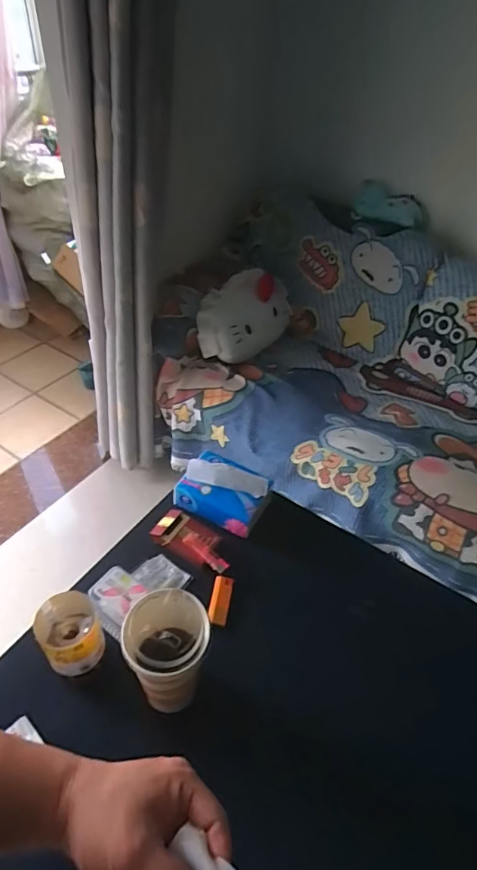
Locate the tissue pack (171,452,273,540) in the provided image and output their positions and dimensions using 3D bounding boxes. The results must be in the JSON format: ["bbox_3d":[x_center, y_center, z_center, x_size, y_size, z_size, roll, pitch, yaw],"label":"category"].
[{"bbox_3d":[-0.023,0.087,0.768,0.143,0.073,0.103,23,46,17],"label":"tissue pack"}]

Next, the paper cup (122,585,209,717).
[{"bbox_3d":[-0.078,0.251,0.521,0.087,0.169,0.073,-6,44,-12],"label":"paper cup"}]

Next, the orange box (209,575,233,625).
[{"bbox_3d":[-0.025,0.238,0.671,0.027,0.014,0.073,8,43,3],"label":"orange box"}]

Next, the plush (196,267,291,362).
[{"bbox_3d":[0.029,-0.421,1.662,0.196,0.233,0.441,30,48,24],"label":"plush"}]

